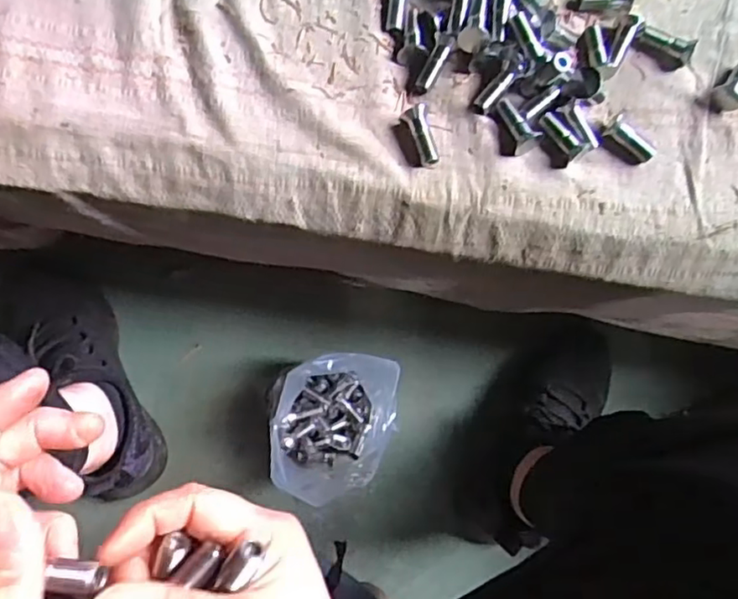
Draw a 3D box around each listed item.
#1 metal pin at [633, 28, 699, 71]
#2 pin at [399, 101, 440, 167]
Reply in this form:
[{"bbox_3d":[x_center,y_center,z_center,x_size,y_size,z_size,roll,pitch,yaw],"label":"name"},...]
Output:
[{"bbox_3d":[0.197,-0.168,0.415,0.037,0.016,0.017,25,80,0],"label":"metal pin"},{"bbox_3d":[0.032,-0.101,0.384,0.017,0.012,0.038,-13,83,-8],"label":"pin"}]

